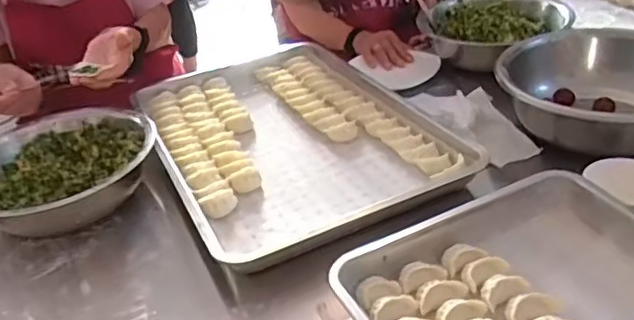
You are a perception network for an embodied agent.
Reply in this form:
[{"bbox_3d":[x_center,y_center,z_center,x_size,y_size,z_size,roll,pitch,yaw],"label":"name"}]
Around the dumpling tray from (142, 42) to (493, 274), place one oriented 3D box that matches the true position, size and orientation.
[{"bbox_3d":[-0.068,-0.063,0.982,0.388,0.030,0.607,-20,35,-20],"label":"dumpling tray"}]

